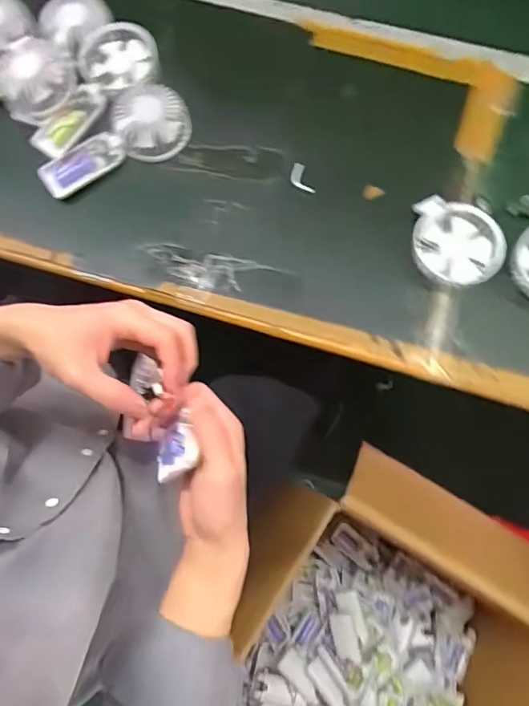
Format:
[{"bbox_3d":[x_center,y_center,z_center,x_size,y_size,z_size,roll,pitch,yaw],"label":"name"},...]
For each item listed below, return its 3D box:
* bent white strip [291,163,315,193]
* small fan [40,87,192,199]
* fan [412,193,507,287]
[{"bbox_3d":[0.043,-0.205,0.584,0.020,0.012,0.041,-22,76,-5],"label":"bent white strip"},{"bbox_3d":[-0.176,-0.246,0.571,0.179,0.043,0.069,-29,77,-7],"label":"small fan"},{"bbox_3d":[0.212,-0.119,0.546,0.096,0.035,0.089,0,75,0],"label":"fan"}]

